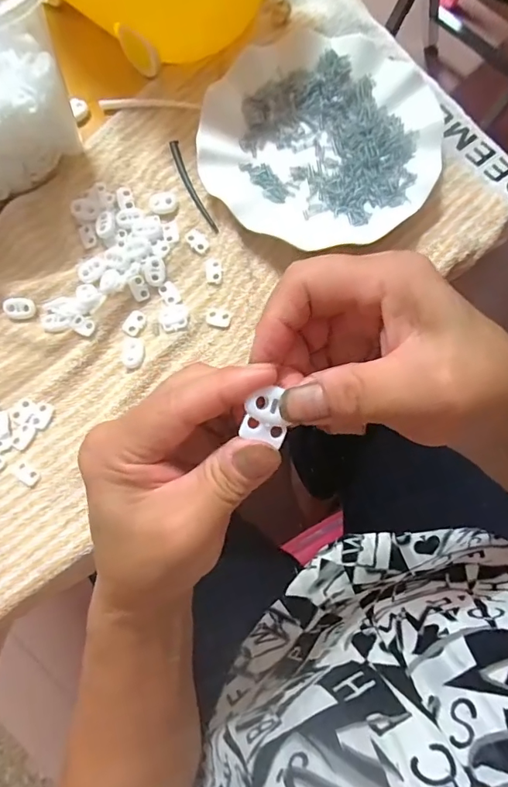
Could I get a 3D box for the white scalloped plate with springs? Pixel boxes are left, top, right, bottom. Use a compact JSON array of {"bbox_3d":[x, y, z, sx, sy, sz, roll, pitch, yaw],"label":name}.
[{"bbox_3d":[0.051,-0.198,0.367,0.179,0.023,0.175,0,79,0],"label":"white scalloped plate with springs"}]

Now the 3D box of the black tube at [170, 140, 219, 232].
[{"bbox_3d":[-0.049,-0.165,0.372,0.009,0.006,0.084,-23,80,-5],"label":"black tube"}]

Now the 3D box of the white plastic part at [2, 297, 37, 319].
[{"bbox_3d":[-0.175,-0.064,0.349,0.022,0.006,0.016,1,79,0],"label":"white plastic part"}]

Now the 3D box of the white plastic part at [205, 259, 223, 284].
[{"bbox_3d":[-0.031,-0.095,0.359,0.013,0.004,0.021,-8,79,-2],"label":"white plastic part"}]

